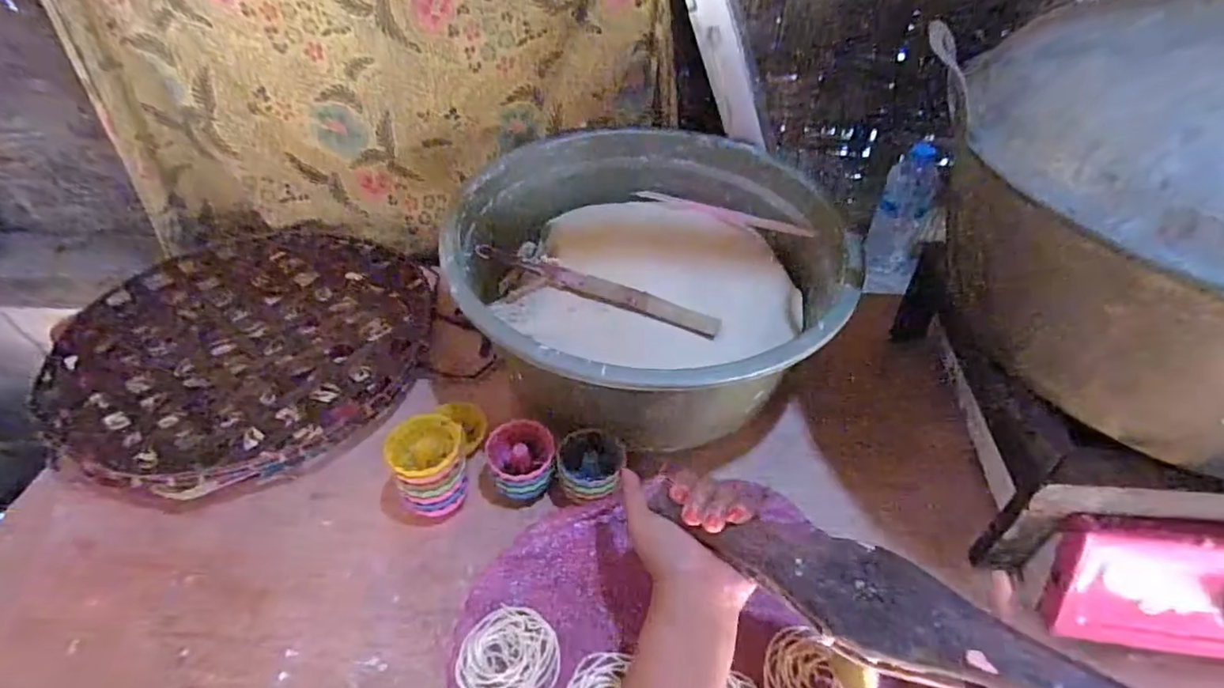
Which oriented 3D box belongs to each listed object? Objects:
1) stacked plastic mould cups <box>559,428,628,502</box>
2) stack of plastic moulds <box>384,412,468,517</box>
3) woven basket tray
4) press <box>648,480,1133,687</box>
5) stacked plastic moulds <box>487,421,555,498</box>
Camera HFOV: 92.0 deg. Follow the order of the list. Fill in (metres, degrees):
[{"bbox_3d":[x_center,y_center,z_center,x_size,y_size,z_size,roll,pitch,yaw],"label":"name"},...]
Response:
[{"bbox_3d":[-0.019,0.117,0.562,0.061,0.044,0.062,0,45,0],"label":"stacked plastic mould cups"},{"bbox_3d":[-0.163,0.115,0.537,0.063,0.088,0.066,-15,47,-15],"label":"stack of plastic moulds"},{"bbox_3d":[-0.407,-0.008,0.675,0.390,0.041,0.390,-32,56,-25],"label":"woven basket tray"},{"bbox_3d":[0.159,0.159,0.365,0.301,0.029,0.058,15,48,37],"label":"press"},{"bbox_3d":[-0.085,0.112,0.559,0.060,0.054,0.060,0,45,0],"label":"stacked plastic moulds"}]

